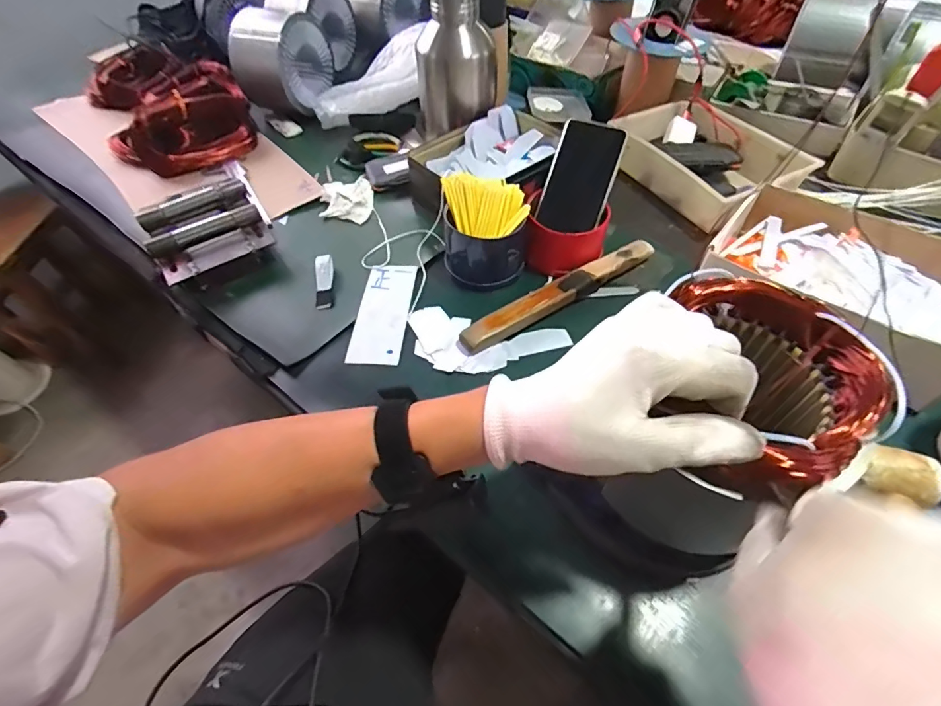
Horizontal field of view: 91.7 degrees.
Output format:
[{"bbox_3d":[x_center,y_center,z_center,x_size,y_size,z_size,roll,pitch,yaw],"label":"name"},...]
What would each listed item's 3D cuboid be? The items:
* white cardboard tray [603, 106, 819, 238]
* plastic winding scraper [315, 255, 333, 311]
[{"bbox_3d":[0.342,-0.289,0.671,0.174,0.056,0.246,-25,55,-15],"label":"white cardboard tray"},{"bbox_3d":[-0.179,-0.088,0.559,0.020,0.017,0.078,-9,52,-4],"label":"plastic winding scraper"}]

